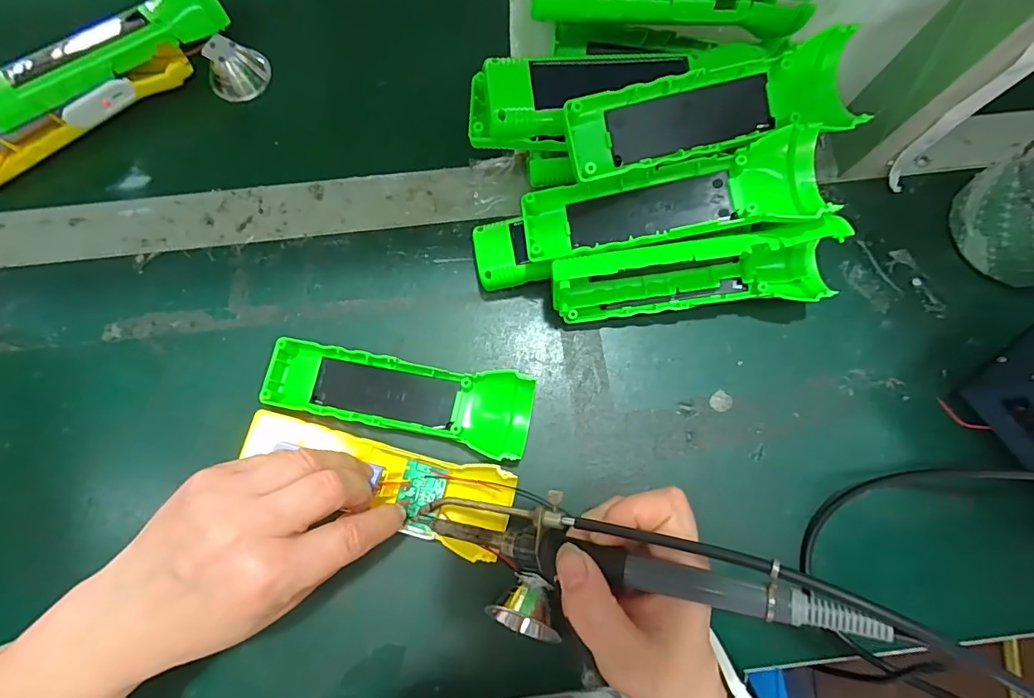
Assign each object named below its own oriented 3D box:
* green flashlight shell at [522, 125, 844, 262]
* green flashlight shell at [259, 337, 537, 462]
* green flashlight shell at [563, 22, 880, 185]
[{"bbox_3d":[0.087,-0.084,0.280,0.162,0.039,0.049,-5,82,4],"label":"green flashlight shell"},{"bbox_3d":[-0.073,0.027,0.307,0.163,0.026,0.049,13,79,3],"label":"green flashlight shell"},{"bbox_3d":[0.106,-0.131,0.267,0.159,0.018,0.048,-12,79,-2],"label":"green flashlight shell"}]

